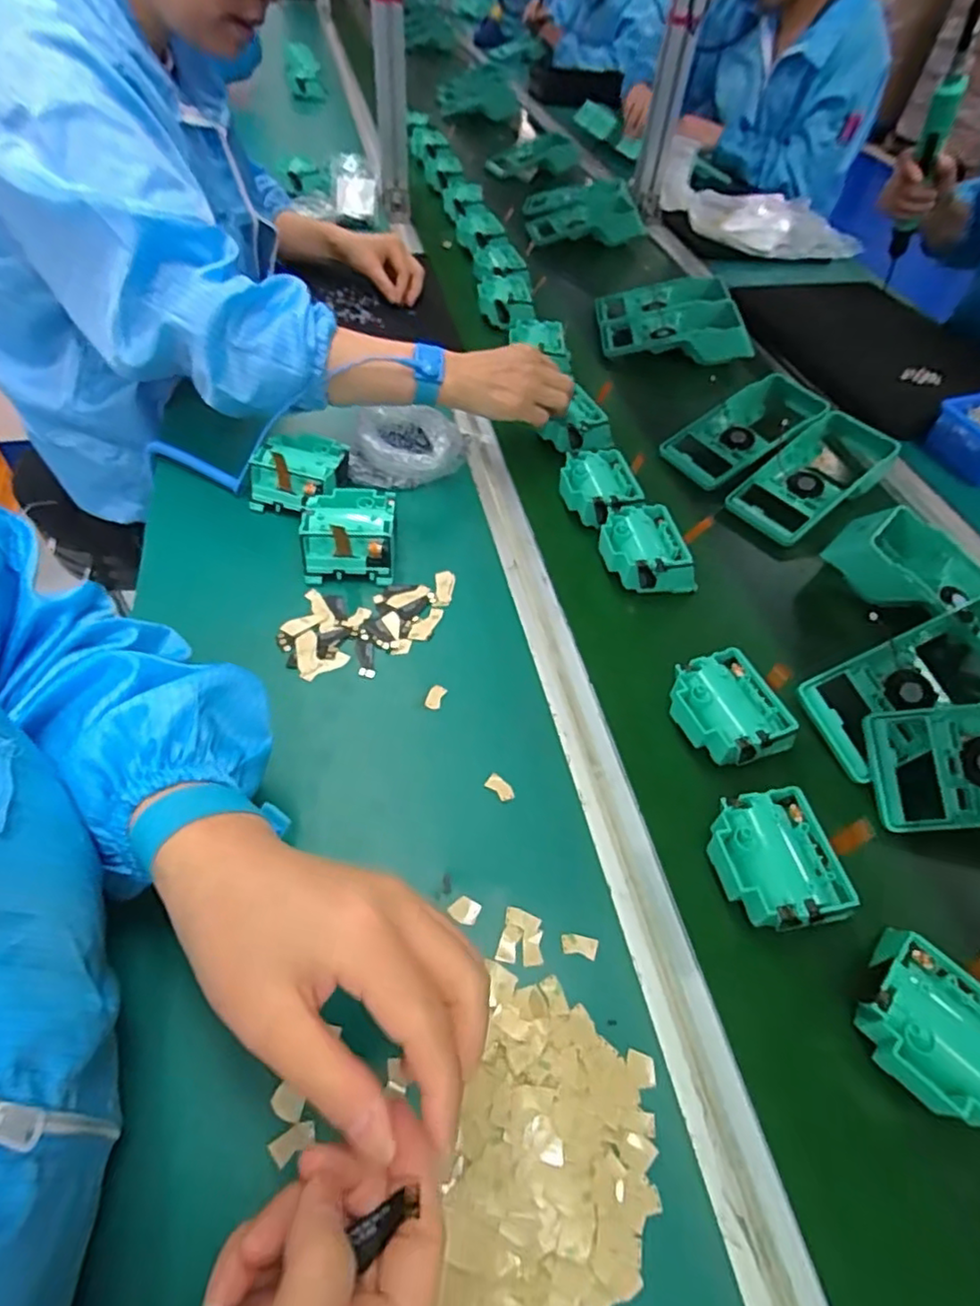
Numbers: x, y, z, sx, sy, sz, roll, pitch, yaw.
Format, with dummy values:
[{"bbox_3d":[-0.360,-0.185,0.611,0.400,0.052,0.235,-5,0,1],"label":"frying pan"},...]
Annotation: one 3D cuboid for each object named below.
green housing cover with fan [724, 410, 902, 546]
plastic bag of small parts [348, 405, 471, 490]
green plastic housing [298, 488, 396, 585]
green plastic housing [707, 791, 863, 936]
[{"bbox_3d":[0.338,-0.183,0.645,0.204,0.047,0.096,-34,60,-25],"label":"green housing cover with fan"},{"bbox_3d":[-0.079,-0.209,0.625,0.111,0.045,0.106,-1,52,-2],"label":"plastic bag of small parts"},{"bbox_3d":[-0.117,-0.098,0.530,0.072,0.040,0.075,-1,52,-2],"label":"green plastic housing"},{"bbox_3d":[0.168,0.130,0.382,0.065,0.039,0.076,-10,52,-9],"label":"green plastic housing"}]

